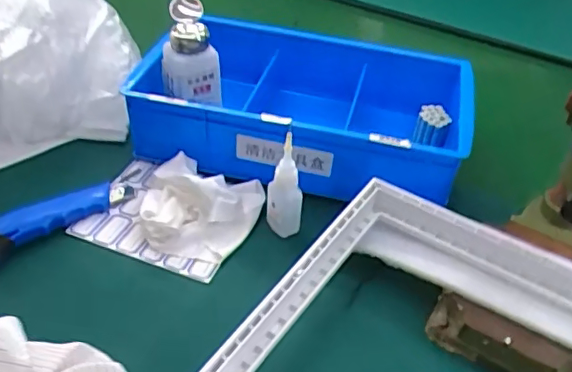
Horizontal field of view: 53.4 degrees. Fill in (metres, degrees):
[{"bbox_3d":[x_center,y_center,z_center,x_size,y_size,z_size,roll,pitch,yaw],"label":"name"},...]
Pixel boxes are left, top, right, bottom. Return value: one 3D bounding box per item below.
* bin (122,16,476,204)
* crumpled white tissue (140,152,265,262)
[{"bbox_3d":[0.018,-0.087,0.670,0.364,0.113,0.215,15,44,10],"label":"bin"},{"bbox_3d":[-0.090,0.015,0.567,0.121,0.044,0.112,21,46,17],"label":"crumpled white tissue"}]

